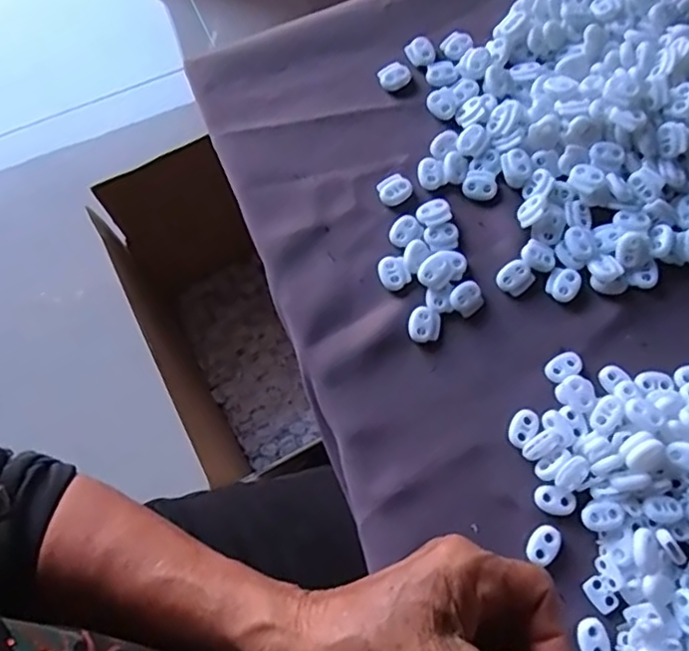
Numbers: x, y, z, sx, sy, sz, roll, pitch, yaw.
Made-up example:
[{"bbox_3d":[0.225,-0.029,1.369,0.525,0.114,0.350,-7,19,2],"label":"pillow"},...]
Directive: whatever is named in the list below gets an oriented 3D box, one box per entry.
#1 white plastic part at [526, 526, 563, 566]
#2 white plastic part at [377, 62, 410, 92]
[{"bbox_3d":[0.111,0.121,0.346,0.016,0.004,0.020,34,77,11],"label":"white plastic part"},{"bbox_3d":[0.035,-0.173,0.435,0.022,0.004,0.017,-28,75,-7],"label":"white plastic part"}]

